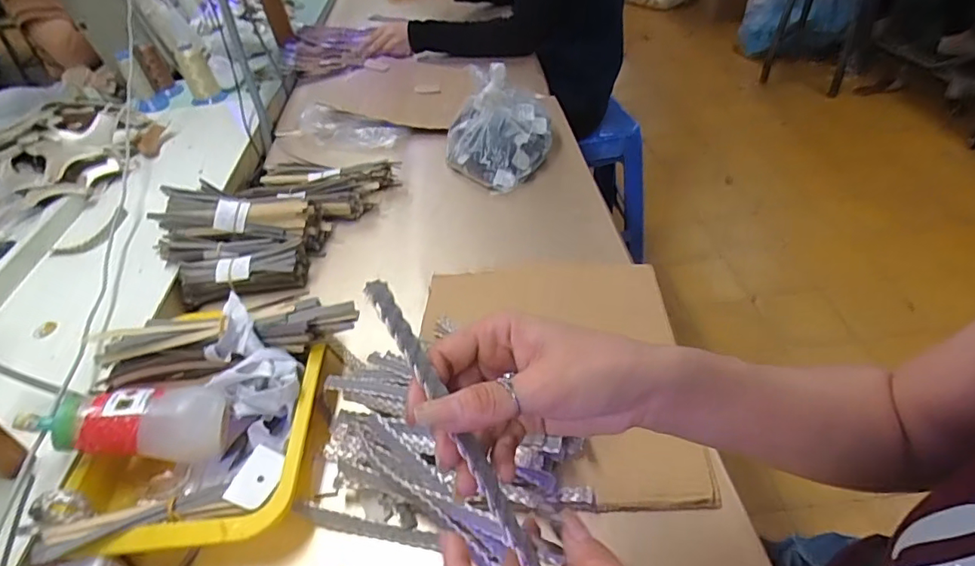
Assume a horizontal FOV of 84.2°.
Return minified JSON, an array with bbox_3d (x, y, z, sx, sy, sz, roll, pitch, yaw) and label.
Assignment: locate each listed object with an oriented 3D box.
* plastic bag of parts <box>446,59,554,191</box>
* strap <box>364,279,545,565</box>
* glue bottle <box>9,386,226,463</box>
[{"bbox_3d":[0.016,-0.247,0.838,0.162,0.121,0.234,-1,42,7],"label":"plastic bag of parts"},{"bbox_3d":[-0.014,0.071,0.258,0.012,0.011,0.172,-27,77,-24],"label":"strap"},{"bbox_3d":[-0.314,0.122,0.474,0.158,0.049,0.057,4,41,-13],"label":"glue bottle"}]

